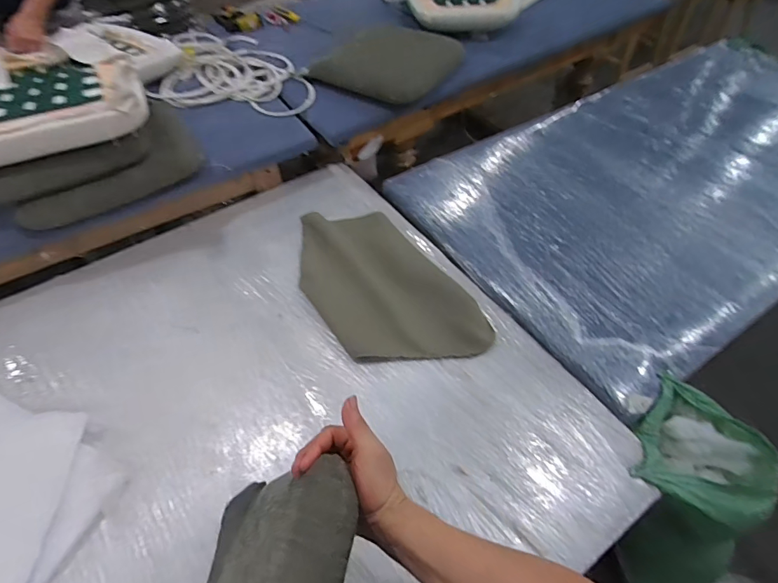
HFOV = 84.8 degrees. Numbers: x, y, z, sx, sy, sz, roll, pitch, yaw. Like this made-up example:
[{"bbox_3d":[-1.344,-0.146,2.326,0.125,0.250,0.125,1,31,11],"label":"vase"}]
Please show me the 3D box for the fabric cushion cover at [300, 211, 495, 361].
[{"bbox_3d":[-0.038,-0.026,1.042,0.305,0.031,0.589,-31,58,-21],"label":"fabric cushion cover"}]

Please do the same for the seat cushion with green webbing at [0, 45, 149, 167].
[{"bbox_3d":[-0.843,-0.479,1.018,0.494,0.093,0.467,-16,53,-11],"label":"seat cushion with green webbing"}]

